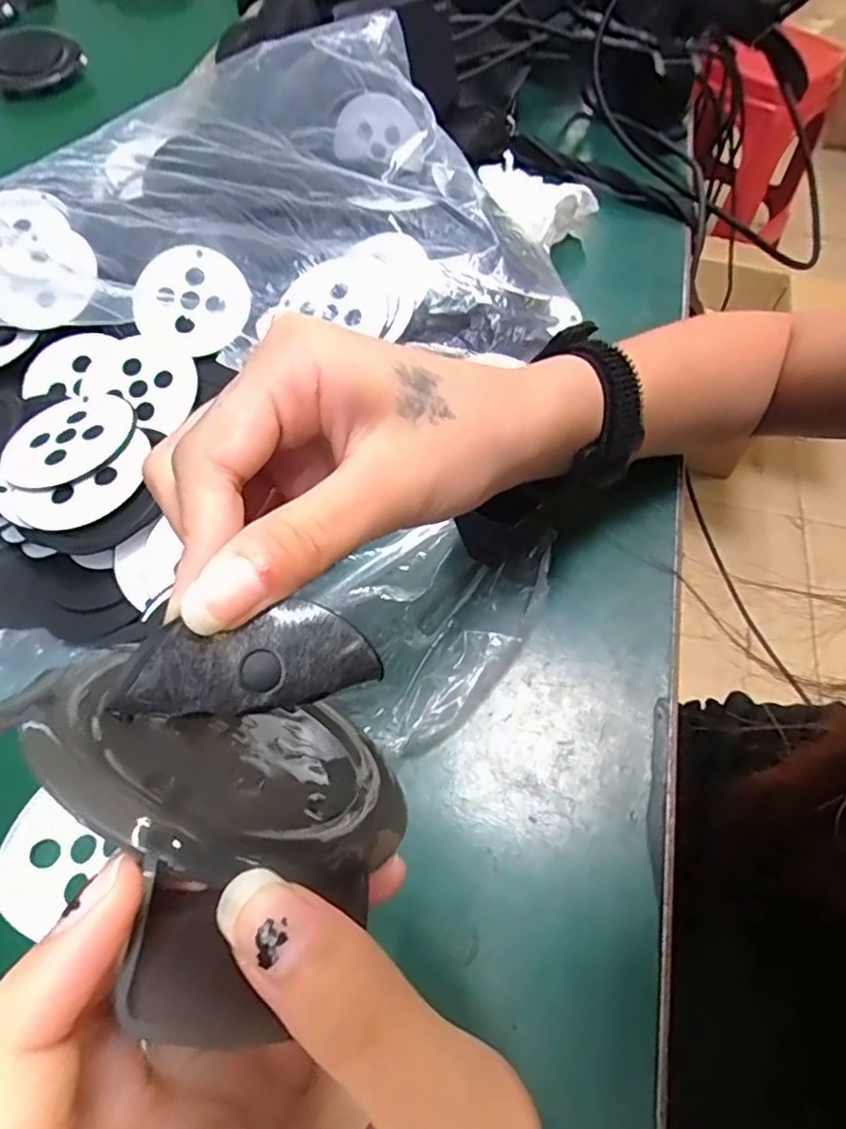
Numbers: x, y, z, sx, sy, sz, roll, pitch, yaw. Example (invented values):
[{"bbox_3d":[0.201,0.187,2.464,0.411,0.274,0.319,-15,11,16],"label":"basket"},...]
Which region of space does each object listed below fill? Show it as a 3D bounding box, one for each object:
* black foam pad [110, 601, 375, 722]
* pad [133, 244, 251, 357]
[{"bbox_3d":[-0.039,0.023,0.143,0.058,0.006,0.025,-10,100,-29],"label":"black foam pad"},{"bbox_3d":[-0.122,-0.141,0.331,0.062,0.007,0.058,34,83,8],"label":"pad"}]

